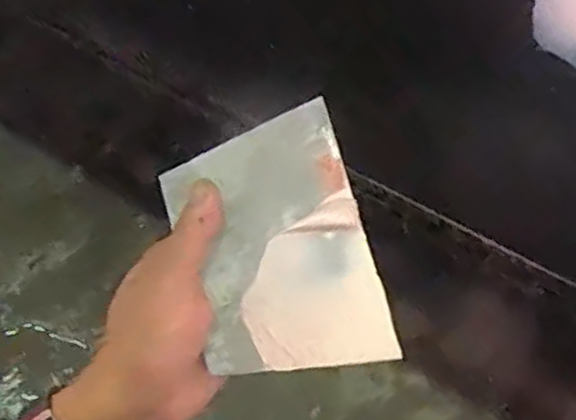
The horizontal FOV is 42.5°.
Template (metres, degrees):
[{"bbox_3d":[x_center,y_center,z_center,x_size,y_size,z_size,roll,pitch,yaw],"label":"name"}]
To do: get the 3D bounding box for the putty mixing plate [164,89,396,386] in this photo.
[{"bbox_3d":[-0.006,0.021,0.397,0.096,0.008,0.137,-18,80,1],"label":"putty mixing plate"}]

